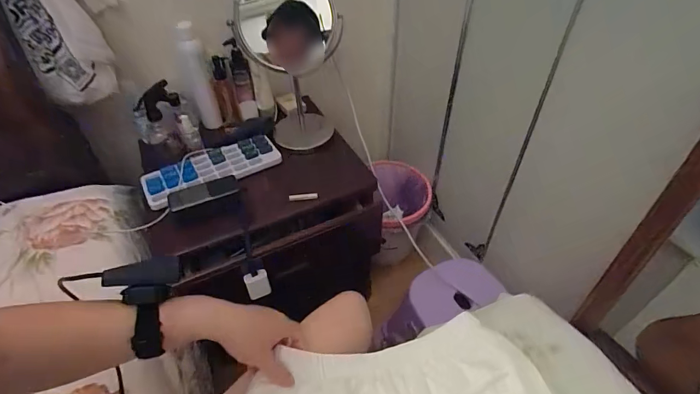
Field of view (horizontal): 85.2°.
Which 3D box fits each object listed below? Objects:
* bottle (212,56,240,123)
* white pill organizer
[{"bbox_3d":[-0.285,-0.231,0.865,0.044,0.166,0.042,-14,46,-13],"label":"bottle"},{"bbox_3d":[-0.298,-0.065,0.820,0.276,0.027,0.107,-24,49,-22],"label":"white pill organizer"}]

